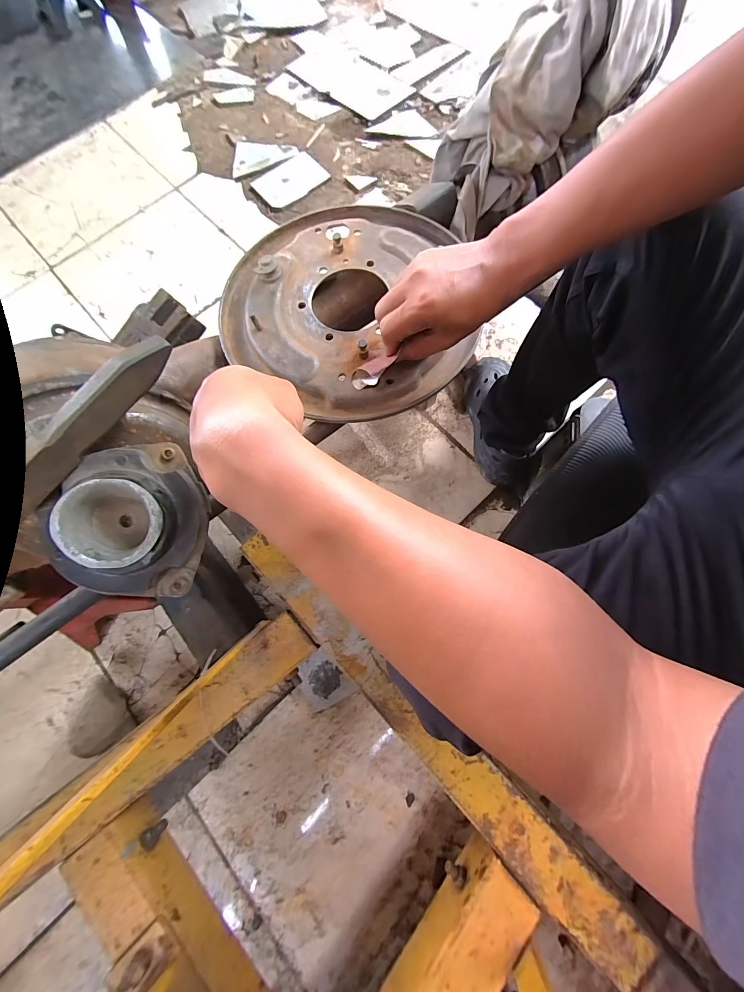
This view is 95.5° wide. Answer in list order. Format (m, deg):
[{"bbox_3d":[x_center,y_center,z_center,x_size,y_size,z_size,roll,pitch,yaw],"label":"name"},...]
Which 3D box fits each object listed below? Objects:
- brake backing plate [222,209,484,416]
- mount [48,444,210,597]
[{"bbox_3d":[-0.037,-0.221,0.392,0.269,0.030,0.290,0,75,-2],"label":"brake backing plate"},{"bbox_3d":[-0.207,0.020,0.304,0.104,0.055,0.131,10,85,-15],"label":"mount"}]

